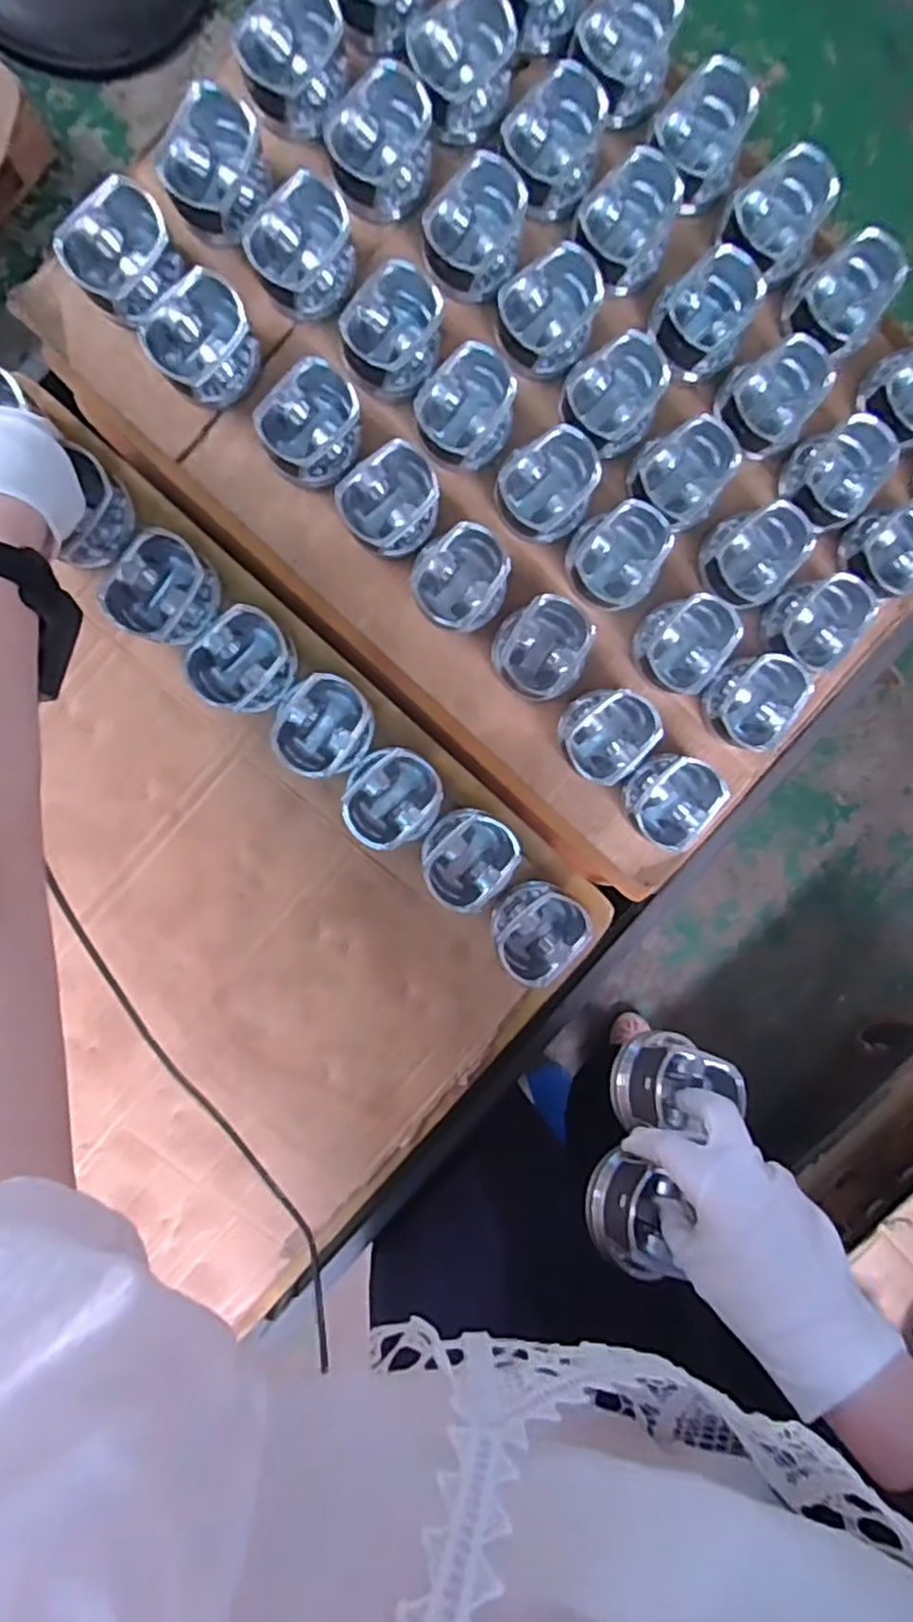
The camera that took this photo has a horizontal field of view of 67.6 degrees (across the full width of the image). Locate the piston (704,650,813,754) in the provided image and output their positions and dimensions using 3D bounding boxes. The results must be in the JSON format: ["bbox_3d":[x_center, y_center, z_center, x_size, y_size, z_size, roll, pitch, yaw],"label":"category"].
[{"bbox_3d":[0.248,-0.089,0.571,0.070,0.046,0.078,11,94,-7],"label":"piston"}]

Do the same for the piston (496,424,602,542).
[{"bbox_3d":[0.072,-0.254,0.540,0.083,0.044,0.071,-36,98,-1],"label":"piston"}]

